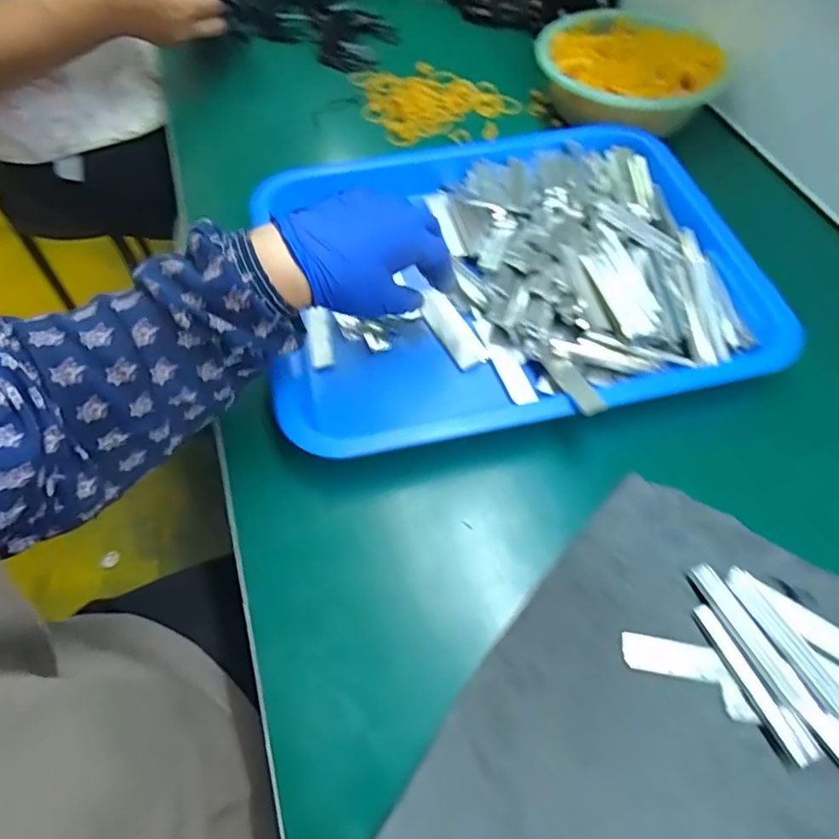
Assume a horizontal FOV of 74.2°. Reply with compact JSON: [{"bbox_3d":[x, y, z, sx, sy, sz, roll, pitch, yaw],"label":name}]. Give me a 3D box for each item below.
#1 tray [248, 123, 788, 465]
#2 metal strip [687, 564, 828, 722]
[{"bbox_3d":[0.067,-0.126,0.458,0.395,0.040,0.306,-11,59,-7],"label":"tray"},{"bbox_3d":[0.193,0.127,0.322,0.018,0.004,0.091,-23,61,-14],"label":"metal strip"}]

